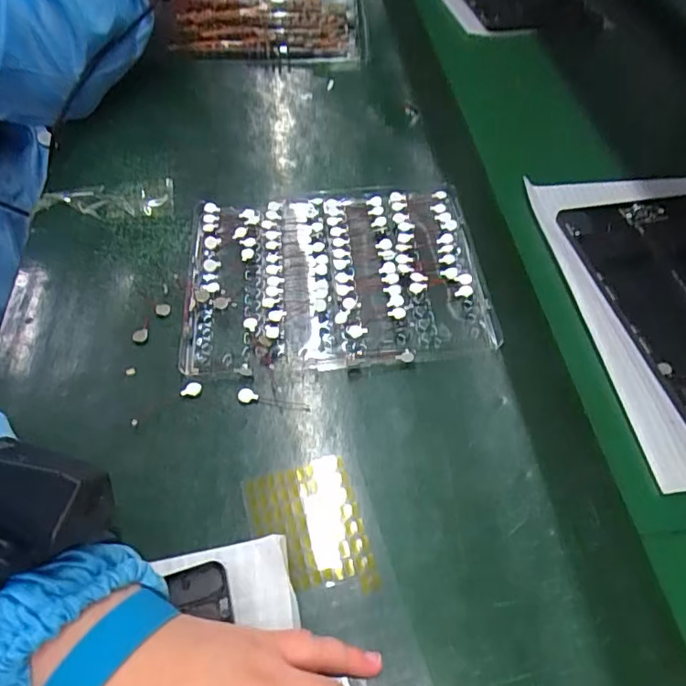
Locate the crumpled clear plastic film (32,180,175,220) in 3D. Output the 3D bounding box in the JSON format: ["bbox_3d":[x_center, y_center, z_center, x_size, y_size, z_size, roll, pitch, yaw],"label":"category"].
[{"bbox_3d":[-0.206,-0.125,0.478,0.115,0.011,0.043,-2,54,-2],"label":"crumpled clear plastic film"}]

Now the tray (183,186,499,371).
[{"bbox_3d":[-0.009,-0.054,0.419,0.214,0.027,0.166,-4,54,-3],"label":"tray"}]

